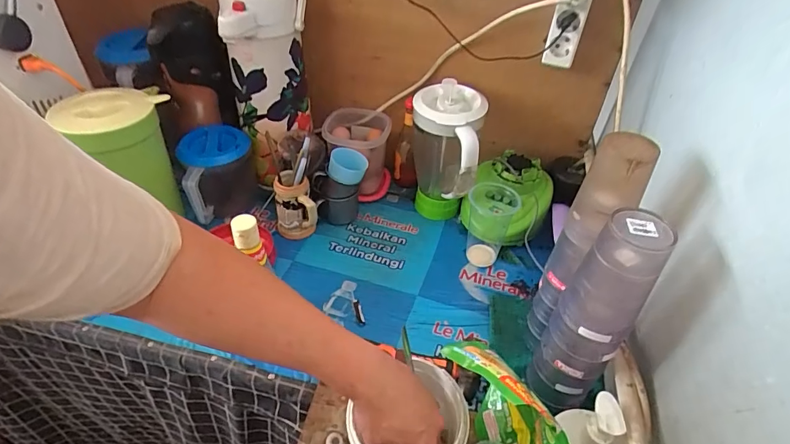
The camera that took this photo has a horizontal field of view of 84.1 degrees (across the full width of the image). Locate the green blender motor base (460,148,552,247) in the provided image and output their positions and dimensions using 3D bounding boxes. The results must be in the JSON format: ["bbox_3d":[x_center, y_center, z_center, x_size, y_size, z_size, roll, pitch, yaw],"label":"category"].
[{"bbox_3d":[0.225,-0.037,0.891,0.158,0.145,0.154,18,44,14],"label":"green blender motor base"}]

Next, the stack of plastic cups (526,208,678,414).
[{"bbox_3d":[0.235,0.120,0.526,0.076,0.295,0.067,33,49,27],"label":"stack of plastic cups"}]

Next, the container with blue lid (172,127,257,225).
[{"bbox_3d":[-0.359,-0.106,0.904,0.122,0.139,0.149,-6,43,-12],"label":"container with blue lid"}]

